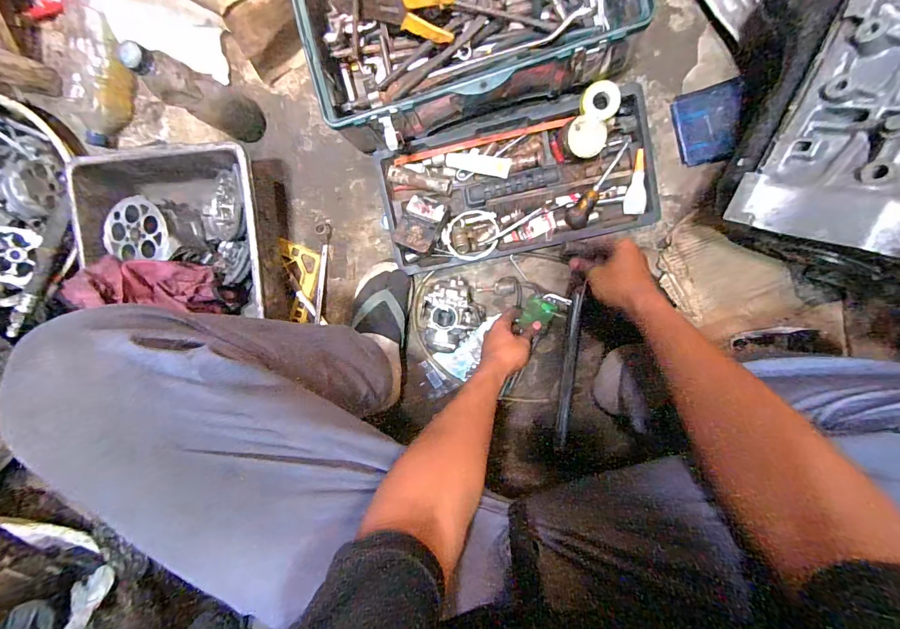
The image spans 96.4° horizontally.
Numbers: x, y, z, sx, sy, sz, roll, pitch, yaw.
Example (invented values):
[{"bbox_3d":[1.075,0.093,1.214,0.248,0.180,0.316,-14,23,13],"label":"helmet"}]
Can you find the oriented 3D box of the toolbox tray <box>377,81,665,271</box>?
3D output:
[{"bbox_3d":[0.102,-0.211,0.652,0.433,0.067,0.220,-11,95,8],"label":"toolbox tray"}]

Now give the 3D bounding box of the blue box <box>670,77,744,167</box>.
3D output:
[{"bbox_3d":[0.411,-0.302,0.634,0.099,0.023,0.116,-10,95,8],"label":"blue box"}]

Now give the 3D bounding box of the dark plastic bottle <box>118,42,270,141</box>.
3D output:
[{"bbox_3d":[-0.376,-0.332,0.607,0.076,0.234,0.069,34,99,2],"label":"dark plastic bottle"}]

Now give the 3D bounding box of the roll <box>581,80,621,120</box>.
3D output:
[{"bbox_3d":[0.226,-0.322,0.610,0.054,0.032,0.051,1,97,6],"label":"roll"}]

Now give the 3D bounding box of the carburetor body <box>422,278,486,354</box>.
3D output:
[{"bbox_3d":[-0.002,0.001,0.686,0.099,0.075,0.114,45,99,0],"label":"carburetor body"}]

